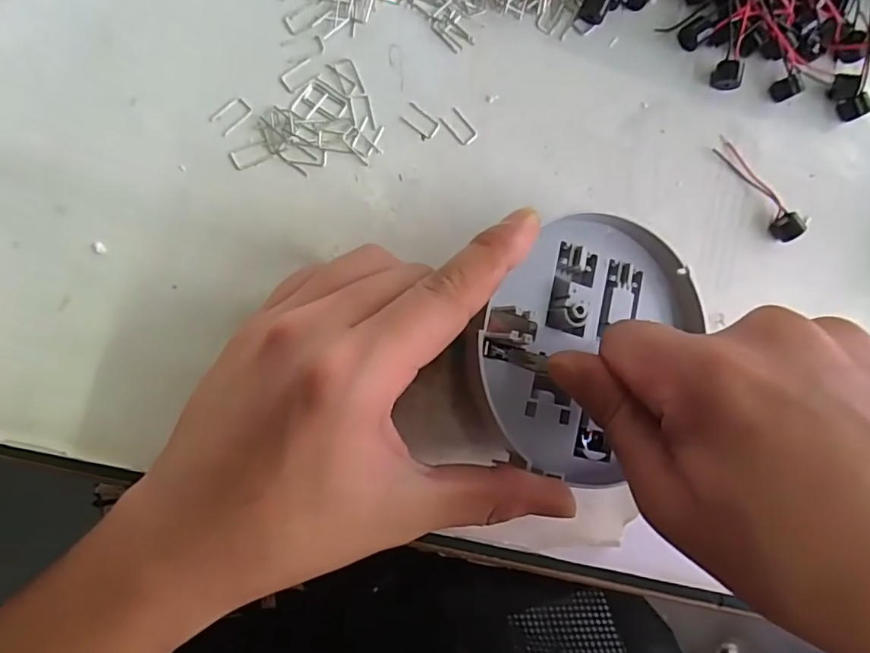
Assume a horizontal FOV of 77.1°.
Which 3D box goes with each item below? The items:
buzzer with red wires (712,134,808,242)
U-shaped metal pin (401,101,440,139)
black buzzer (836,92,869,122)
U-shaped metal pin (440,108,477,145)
[{"bbox_3d":[0.150,-0.064,0.252,0.011,0.012,0.056,-36,93,-9],"label":"buzzer with red wires"},{"bbox_3d":[-0.006,-0.088,0.234,0.016,0.004,0.009,35,83,-7],"label":"U-shaped metal pin"},{"bbox_3d":[0.200,-0.105,0.261,0.010,0.010,0.011,-27,92,-10],"label":"black buzzer"},{"bbox_3d":[0.011,-0.086,0.237,0.009,0.004,0.016,-45,97,-5],"label":"U-shaped metal pin"}]

